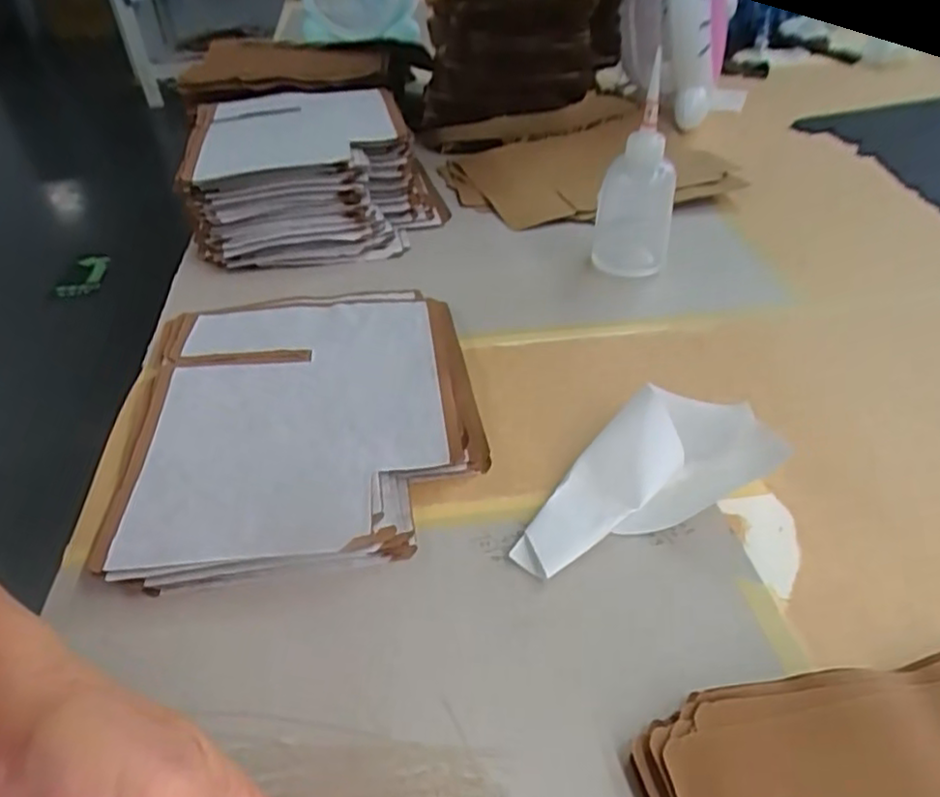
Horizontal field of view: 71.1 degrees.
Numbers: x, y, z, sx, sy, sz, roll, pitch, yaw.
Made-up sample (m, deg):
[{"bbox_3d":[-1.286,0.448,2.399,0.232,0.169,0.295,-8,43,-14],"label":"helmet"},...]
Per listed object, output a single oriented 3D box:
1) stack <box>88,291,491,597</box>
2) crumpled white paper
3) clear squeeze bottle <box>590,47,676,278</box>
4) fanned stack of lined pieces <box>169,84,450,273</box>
[{"bbox_3d":[-0.103,0.007,0.438,0.209,0.027,0.249,-7,40,-6],"label":"stack"},{"bbox_3d":[0.108,0.044,0.393,0.193,0.024,0.079,-28,46,-28],"label":"crumpled white paper"},{"bbox_3d":[0.148,-0.192,0.583,0.066,0.151,0.056,7,41,10],"label":"clear squeeze bottle"},{"bbox_3d":[-0.156,-0.239,0.679,0.241,0.087,0.244,-6,40,-6],"label":"fanned stack of lined pieces"}]

